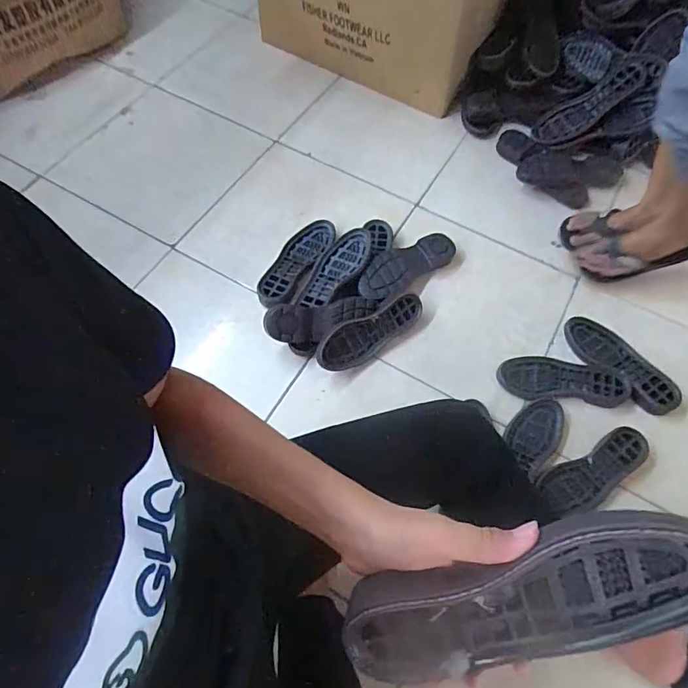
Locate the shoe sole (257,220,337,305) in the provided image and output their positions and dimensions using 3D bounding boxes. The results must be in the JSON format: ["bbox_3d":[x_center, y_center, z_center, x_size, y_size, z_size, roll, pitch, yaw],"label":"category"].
[{"bbox_3d":[-0.102,-0.182,1.079,0.092,0.026,0.249,33,65,13],"label":"shoe sole"}]

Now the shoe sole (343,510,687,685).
[{"bbox_3d":[0.113,0.164,0.314,0.234,0.029,0.092,-23,105,14],"label":"shoe sole"}]

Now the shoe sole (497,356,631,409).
[{"bbox_3d":[0.426,0.069,0.960,0.239,0.025,0.090,7,62,1],"label":"shoe sole"}]

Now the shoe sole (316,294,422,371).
[{"bbox_3d":[0.056,-0.020,0.980,0.233,0.024,0.086,-23,101,-15],"label":"shoe sole"}]

